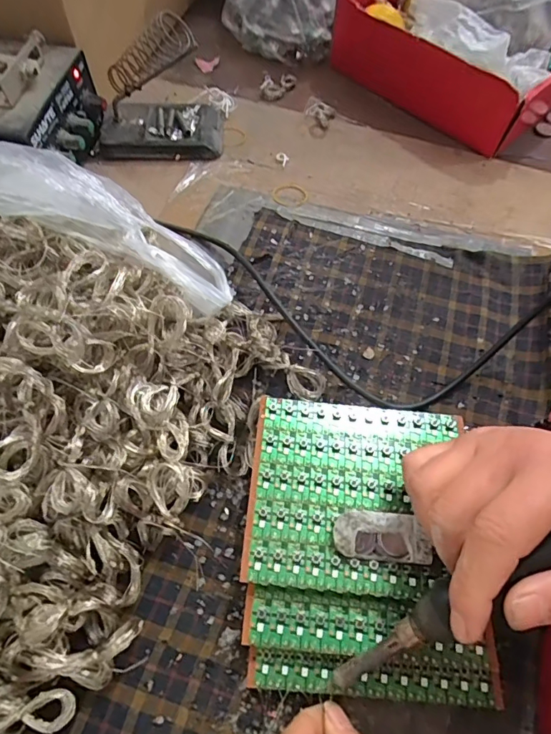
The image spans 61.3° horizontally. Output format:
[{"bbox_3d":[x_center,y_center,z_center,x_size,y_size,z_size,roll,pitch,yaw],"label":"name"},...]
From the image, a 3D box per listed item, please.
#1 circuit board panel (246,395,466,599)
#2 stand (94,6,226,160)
[{"bbox_3d":[0.043,0.069,0.264,0.112,0.004,0.107,6,57,2],"label":"circuit board panel"},{"bbox_3d":[-0.105,-0.242,0.407,0.114,0.088,0.072,-2,63,-4],"label":"stand"}]

